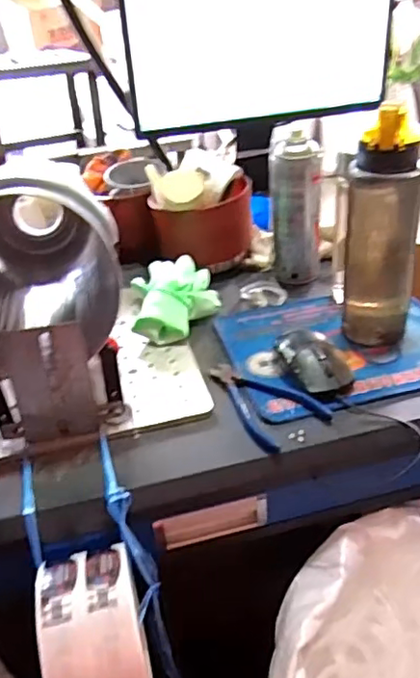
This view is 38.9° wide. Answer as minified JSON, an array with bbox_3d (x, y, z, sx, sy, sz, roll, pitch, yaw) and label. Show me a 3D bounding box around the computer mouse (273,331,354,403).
[{"bbox_3d":[0.111,0.020,0.645,0.064,0.035,0.110,-12,32,-11],"label":"computer mouse"}]

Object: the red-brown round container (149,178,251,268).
[{"bbox_3d":[-0.007,-0.162,0.852,0.141,0.095,0.121,-4,31,3],"label":"red-brown round container"}]

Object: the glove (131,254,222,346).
[{"bbox_3d":[-0.043,-0.051,0.753,0.103,0.059,0.134,-7,31,-3],"label":"glove"}]

